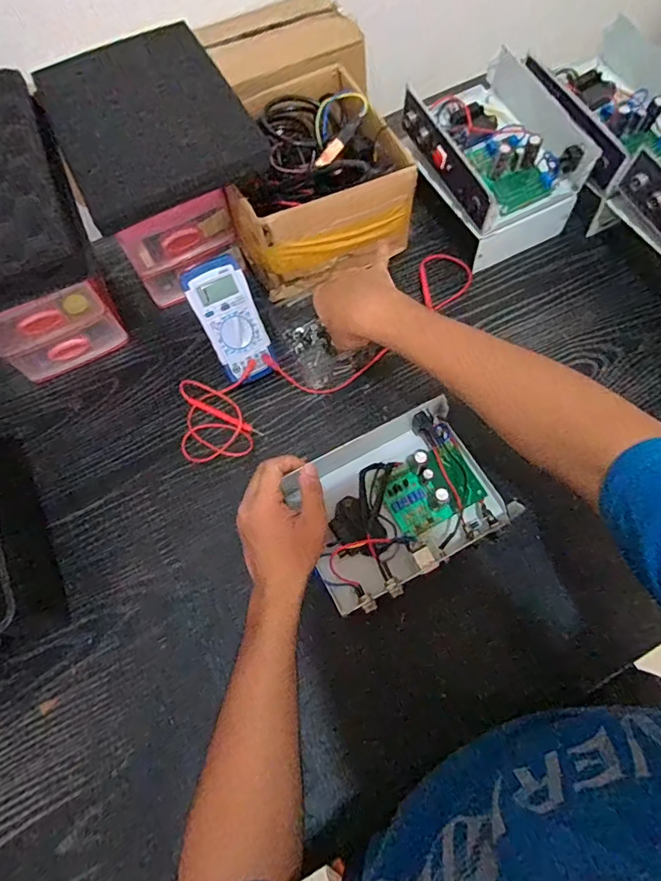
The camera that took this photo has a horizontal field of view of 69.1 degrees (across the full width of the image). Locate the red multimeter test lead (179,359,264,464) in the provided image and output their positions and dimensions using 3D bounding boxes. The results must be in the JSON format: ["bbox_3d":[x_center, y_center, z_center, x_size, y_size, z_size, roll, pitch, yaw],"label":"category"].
[{"bbox_3d":[-0.131,-0.030,0.558,0.096,0.038,0.105,-10,68,-1],"label":"red multimeter test lead"}]

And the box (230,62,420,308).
[{"bbox_3d":[-0.031,-0.332,0.606,0.205,0.119,0.229,-20,69,-5],"label":"box"}]

